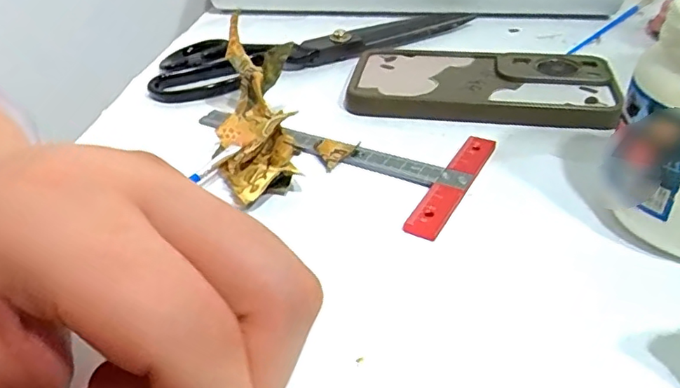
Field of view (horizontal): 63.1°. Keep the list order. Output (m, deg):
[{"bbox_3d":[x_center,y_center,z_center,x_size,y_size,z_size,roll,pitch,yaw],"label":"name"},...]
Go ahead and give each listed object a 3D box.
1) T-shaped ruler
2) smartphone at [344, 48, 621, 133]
[{"bbox_3d":[-0.010,-0.027,0.305,0.169,0.004,0.086,17,41,24],"label":"T-shaped ruler"},{"bbox_3d":[0.087,-0.071,0.351,0.156,0.012,0.082,7,38,13],"label":"smartphone"}]

